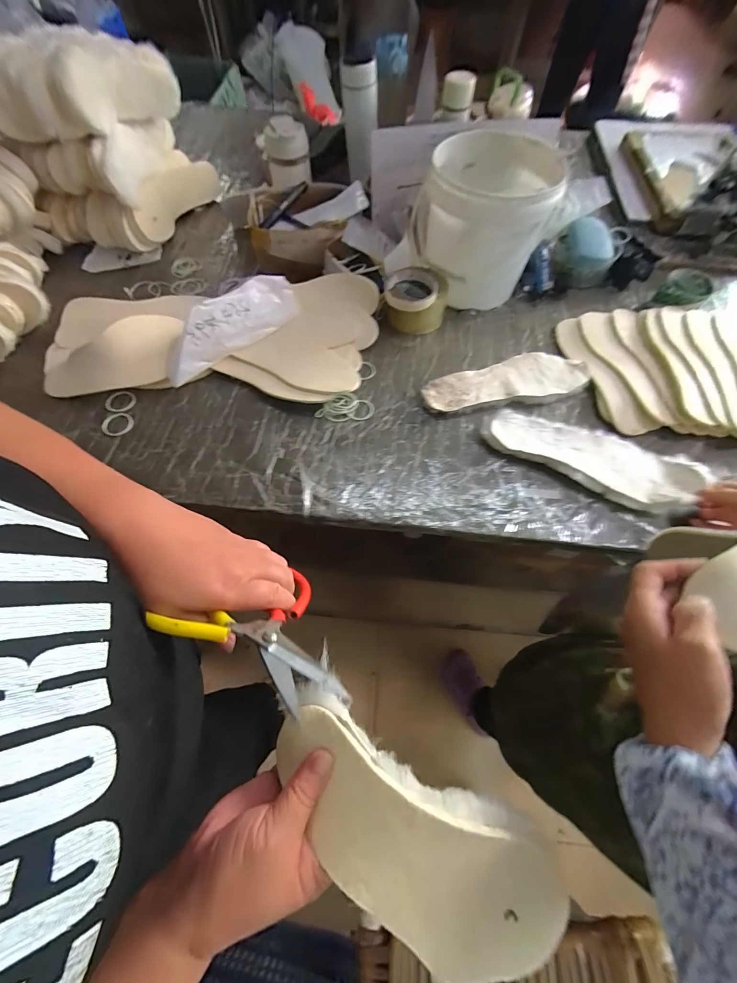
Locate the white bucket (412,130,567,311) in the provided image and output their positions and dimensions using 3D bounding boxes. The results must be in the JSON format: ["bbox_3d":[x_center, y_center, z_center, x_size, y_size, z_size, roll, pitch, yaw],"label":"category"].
[{"bbox_3d":[0.194,-0.482,0.639,0.214,0.187,0.220,0,73,-1],"label":"white bucket"}]

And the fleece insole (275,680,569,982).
[{"bbox_3d":[0.039,0.231,0.242,0.237,0.061,0.094,42,76,-1],"label":"fleece insole"}]

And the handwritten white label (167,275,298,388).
[{"bbox_3d":[-0.226,-0.274,0.594,0.240,0.085,0.034,-39,42,-20],"label":"handwritten white label"}]

